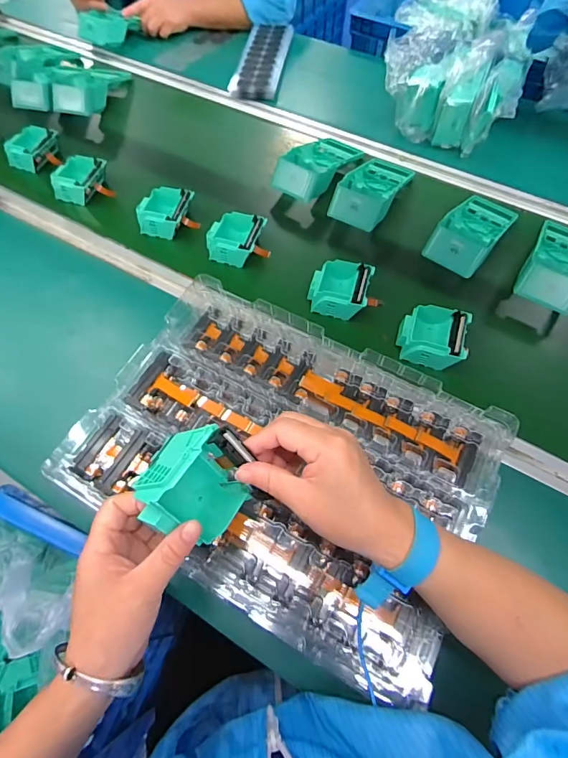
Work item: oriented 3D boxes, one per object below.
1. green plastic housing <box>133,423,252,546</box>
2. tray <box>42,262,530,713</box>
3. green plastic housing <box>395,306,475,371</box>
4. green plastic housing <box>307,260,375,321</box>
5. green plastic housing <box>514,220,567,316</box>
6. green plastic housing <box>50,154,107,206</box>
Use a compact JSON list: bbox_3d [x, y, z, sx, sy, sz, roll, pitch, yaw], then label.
[{"bbox_3d":[-0.069,0.085,0.316,0.063,0.069,0.076,21,63,14],"label":"green plastic housing"},{"bbox_3d":[-0.003,0.073,0.407,0.381,0.039,0.278,26,65,16],"label":"tray"},{"bbox_3d":[0.194,-0.055,0.535,0.082,0.032,0.077,13,62,10],"label":"green plastic housing"},{"bbox_3d":[0.077,-0.124,0.576,0.084,0.036,0.083,12,62,9],"label":"green plastic housing"},{"bbox_3d":[0.413,-0.182,0.603,0.092,0.050,0.203,29,66,17],"label":"green plastic housing"},{"bbox_3d":[-0.346,-0.339,0.693,0.067,0.038,0.083,16,62,11],"label":"green plastic housing"}]

